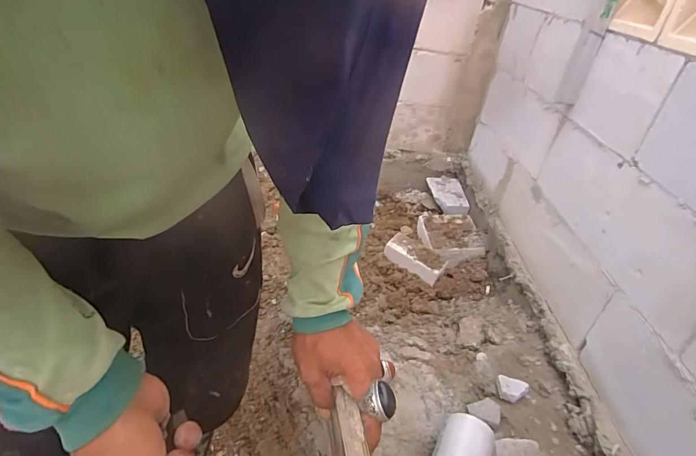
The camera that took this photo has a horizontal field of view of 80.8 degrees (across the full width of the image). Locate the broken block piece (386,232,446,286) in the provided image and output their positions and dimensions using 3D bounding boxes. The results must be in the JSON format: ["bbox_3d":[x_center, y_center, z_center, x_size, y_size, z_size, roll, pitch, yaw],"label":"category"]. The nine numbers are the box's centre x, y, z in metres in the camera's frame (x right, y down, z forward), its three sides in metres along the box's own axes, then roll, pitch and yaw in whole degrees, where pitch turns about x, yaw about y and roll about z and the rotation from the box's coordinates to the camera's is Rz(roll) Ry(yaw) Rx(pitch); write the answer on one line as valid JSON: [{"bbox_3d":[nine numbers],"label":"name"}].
[{"bbox_3d":[0.227,0.109,1.393,0.199,0.081,0.110,26,38,25],"label":"broken block piece"}]

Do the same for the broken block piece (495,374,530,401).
[{"bbox_3d":[0.357,0.352,0.893,0.061,0.028,0.054,19,36,16],"label":"broken block piece"}]

